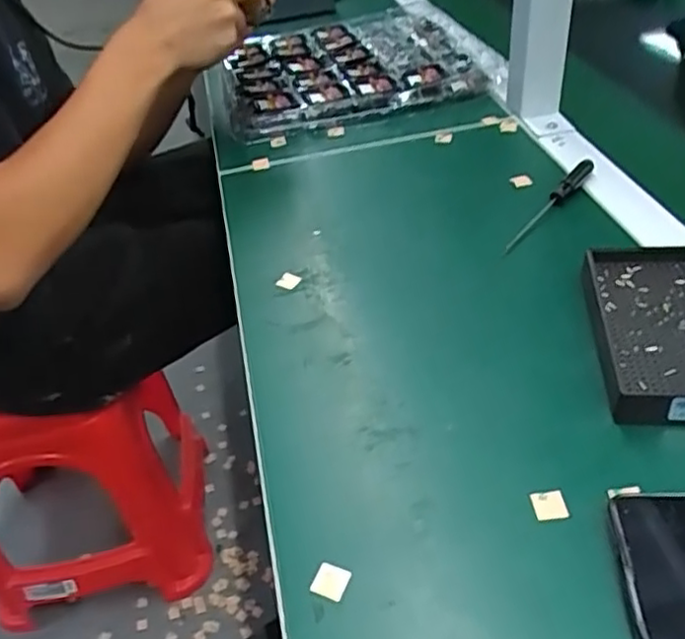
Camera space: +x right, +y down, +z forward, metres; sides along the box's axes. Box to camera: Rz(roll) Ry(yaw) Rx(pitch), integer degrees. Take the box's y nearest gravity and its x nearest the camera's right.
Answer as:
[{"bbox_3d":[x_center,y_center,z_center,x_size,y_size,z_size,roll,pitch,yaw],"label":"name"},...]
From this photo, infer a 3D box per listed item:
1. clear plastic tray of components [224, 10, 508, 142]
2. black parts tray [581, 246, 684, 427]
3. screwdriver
[{"bbox_3d":[0.007,-0.295,0.795,0.292,0.035,0.260,-13,41,-8],"label":"clear plastic tray of components"},{"bbox_3d":[0.202,0.004,0.415,0.090,0.023,0.139,-1,41,8],"label":"black parts tray"},{"bbox_3d":[0.163,-0.092,0.540,0.011,0.014,0.137,26,51,33],"label":"screwdriver"}]

